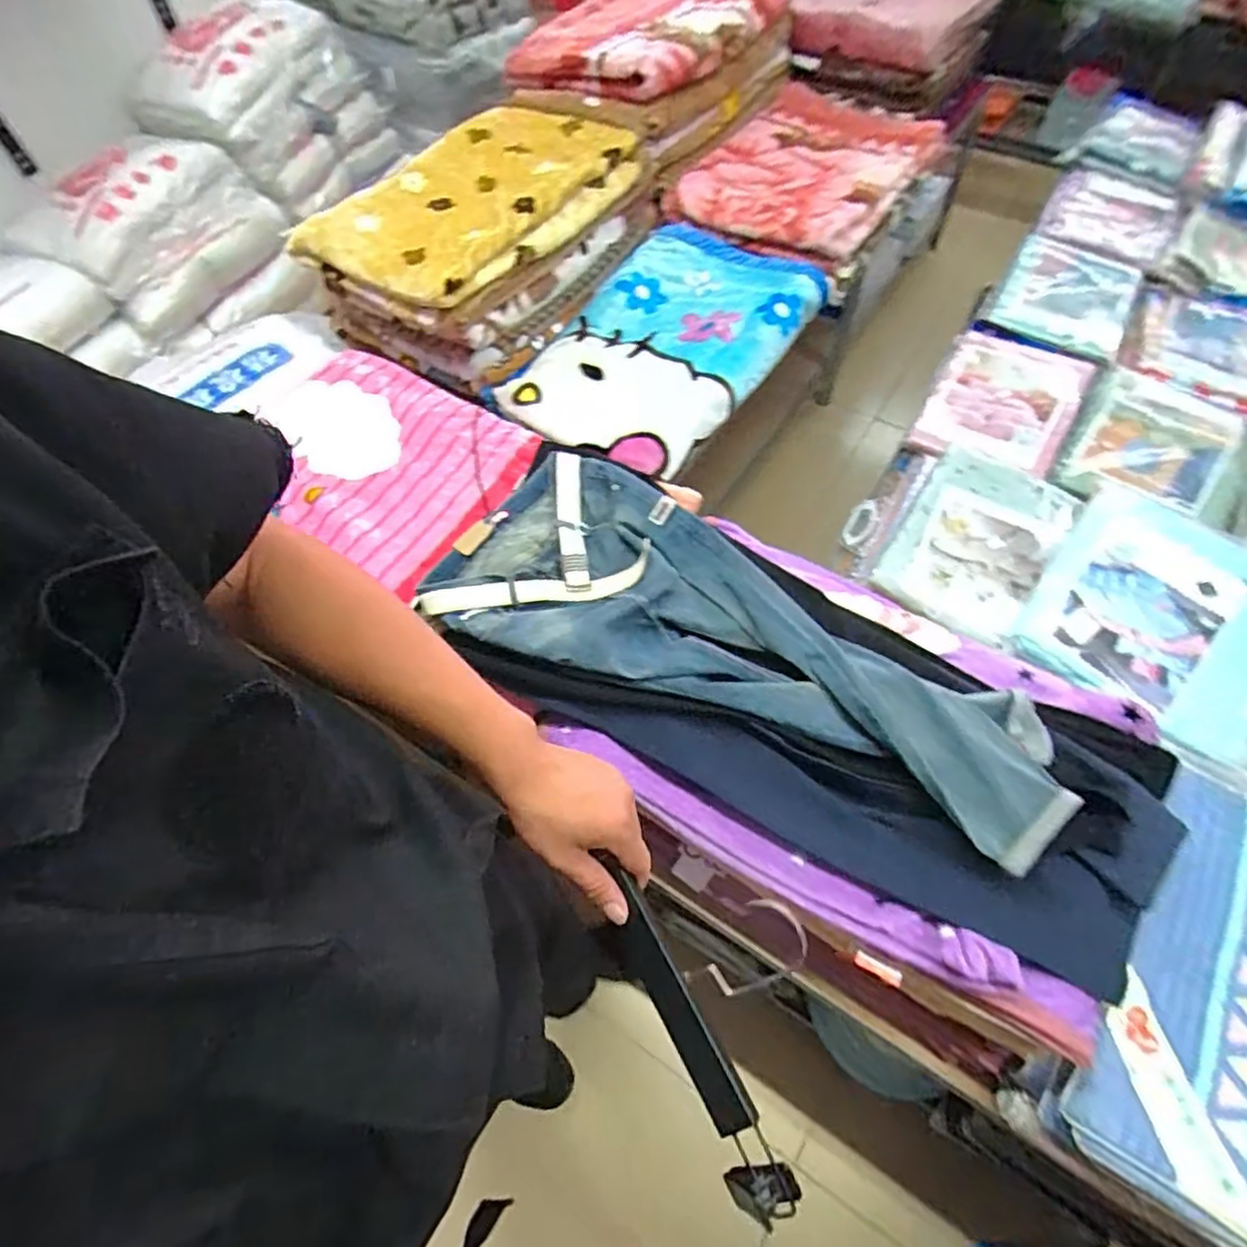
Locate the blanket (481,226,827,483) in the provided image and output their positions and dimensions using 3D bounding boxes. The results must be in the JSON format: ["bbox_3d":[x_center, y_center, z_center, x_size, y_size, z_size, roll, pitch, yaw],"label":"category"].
[{"bbox_3d":[0.087,-0.608,1.476,0.458,0.091,0.694,33,66,20],"label":"blanket"}]

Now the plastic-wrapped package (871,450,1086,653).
[{"bbox_3d":[0.572,-0.133,1.106,0.225,0.030,0.375,32,66,20],"label":"plastic-wrapped package"}]

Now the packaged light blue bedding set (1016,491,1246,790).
[{"bbox_3d":[0.820,-0.014,1.020,0.326,0.054,0.432,31,66,19],"label":"packaged light blue bedding set"}]

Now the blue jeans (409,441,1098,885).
[{"bbox_3d":[0.155,0.019,0.890,0.824,0.100,0.326,26,64,17],"label":"blue jeans"}]

